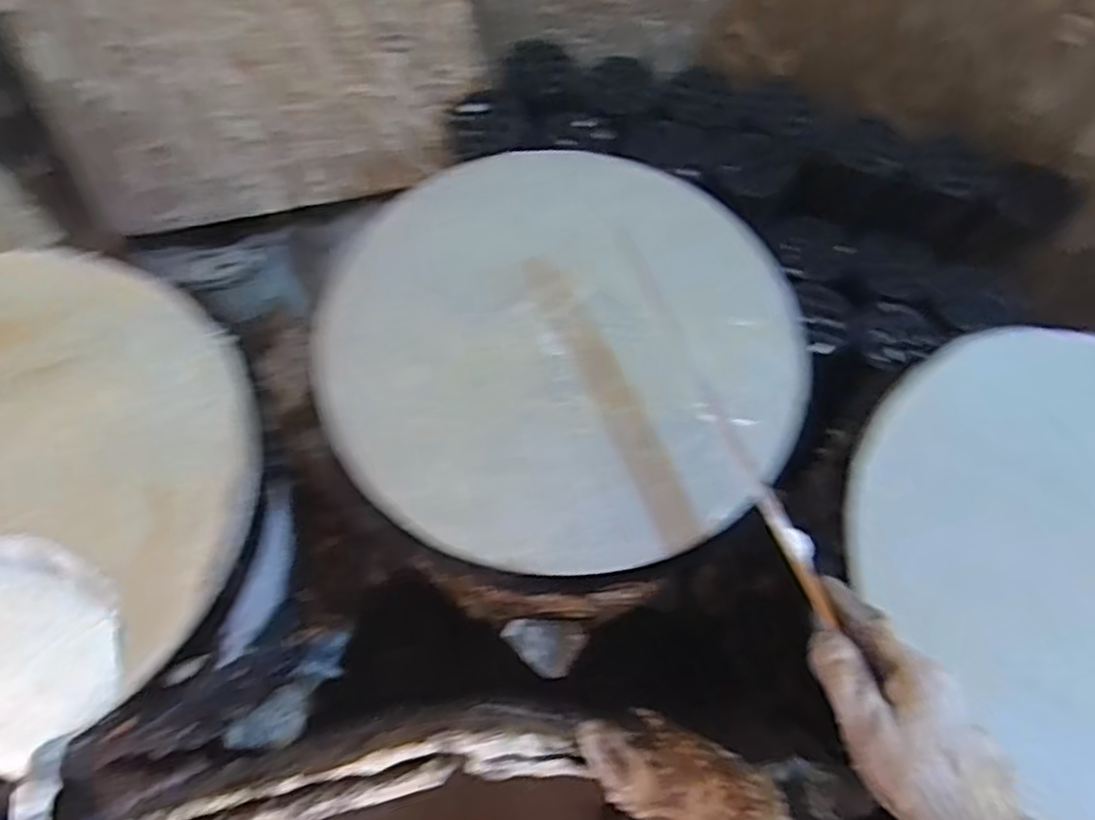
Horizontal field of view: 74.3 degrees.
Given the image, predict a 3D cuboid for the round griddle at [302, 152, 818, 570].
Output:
[{"bbox_3d":[0.012,-0.065,0.570,0.370,0.044,0.359,2,67,-2],"label":"round griddle"}]

